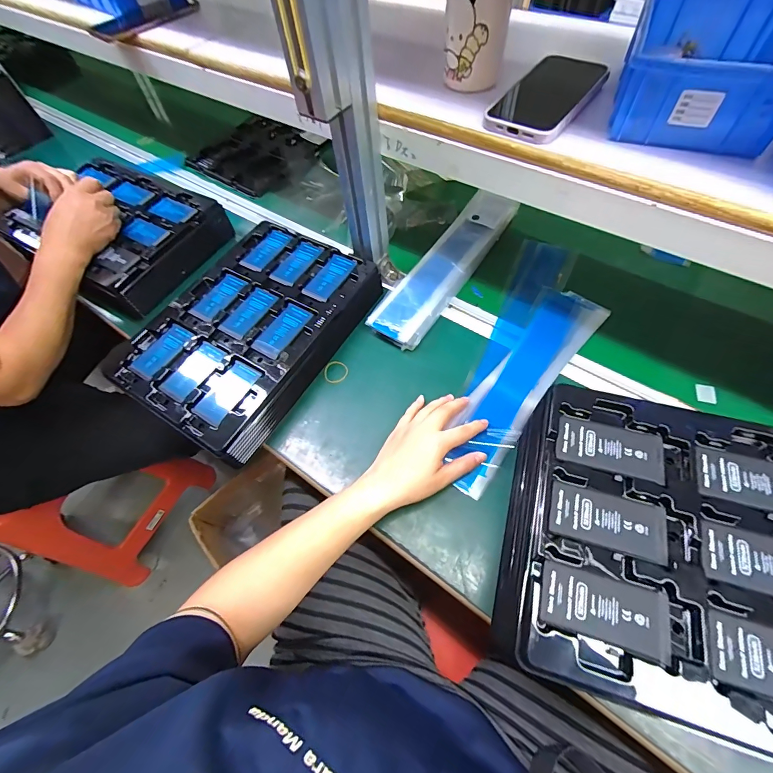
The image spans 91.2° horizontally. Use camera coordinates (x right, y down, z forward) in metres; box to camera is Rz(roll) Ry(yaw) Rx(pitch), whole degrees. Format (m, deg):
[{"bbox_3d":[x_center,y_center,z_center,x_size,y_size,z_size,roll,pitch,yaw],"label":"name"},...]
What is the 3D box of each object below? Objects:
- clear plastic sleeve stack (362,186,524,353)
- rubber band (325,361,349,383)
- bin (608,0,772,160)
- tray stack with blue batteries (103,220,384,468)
[{"bbox_3d":[0.095,-0.190,0.579,0.076,0.028,0.323,32,70,13],"label":"clear plastic sleeve stack"},{"bbox_3d":[-0.070,-0.020,0.530,0.033,0.004,0.034,0,67,1],"label":"rubber band"},{"bbox_3d":[0.297,-0.300,0.349,0.124,0.061,0.190,20,63,15],"label":"bin"},{"bbox_3d":[-0.192,-0.086,0.545,0.232,0.061,0.331,27,65,19],"label":"tray stack with blue batteries"}]

